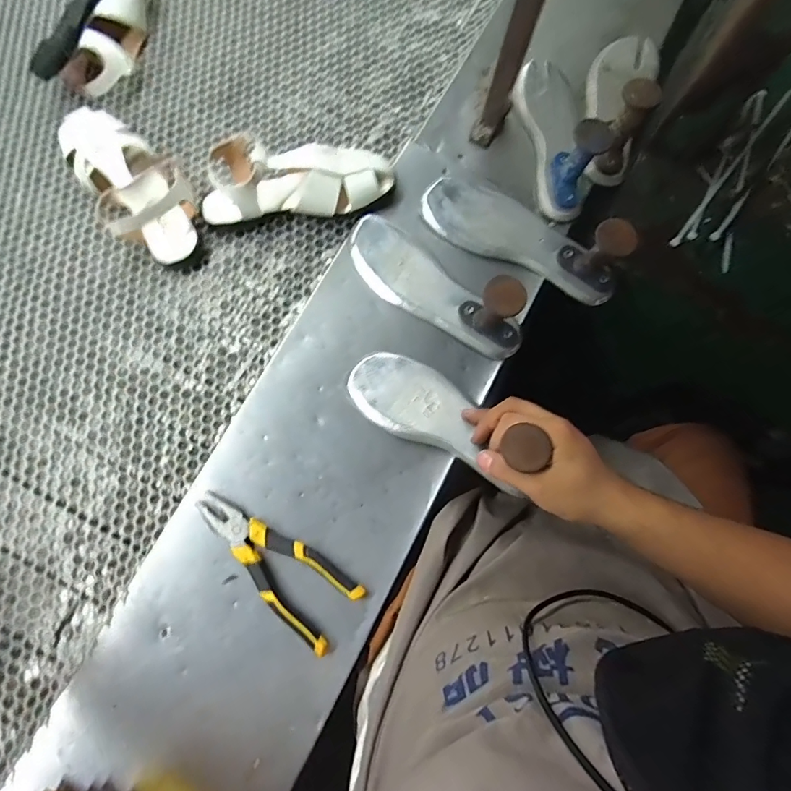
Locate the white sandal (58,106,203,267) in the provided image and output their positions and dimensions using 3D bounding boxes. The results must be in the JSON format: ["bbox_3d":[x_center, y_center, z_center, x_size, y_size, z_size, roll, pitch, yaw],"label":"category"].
[{"bbox_3d":[-0.328,-0.267,0.585,0.115,0.066,0.219,-37,80,-9],"label":"white sandal"}]

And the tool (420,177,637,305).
[{"bbox_3d":[0.158,-0.208,0.542,0.253,0.085,0.092,31,78,6],"label":"tool"}]

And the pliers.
[{"bbox_3d":[-0.132,0.176,0.483,0.193,0.021,0.071,34,78,7],"label":"pliers"}]

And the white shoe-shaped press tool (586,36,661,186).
[{"bbox_3d":[0.305,-0.406,0.615,0.085,0.114,0.230,16,65,3],"label":"white shoe-shaped press tool"}]

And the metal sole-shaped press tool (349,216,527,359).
[{"bbox_3d":[0.045,-0.136,0.521,0.242,0.092,0.082,42,79,8],"label":"metal sole-shaped press tool"}]

